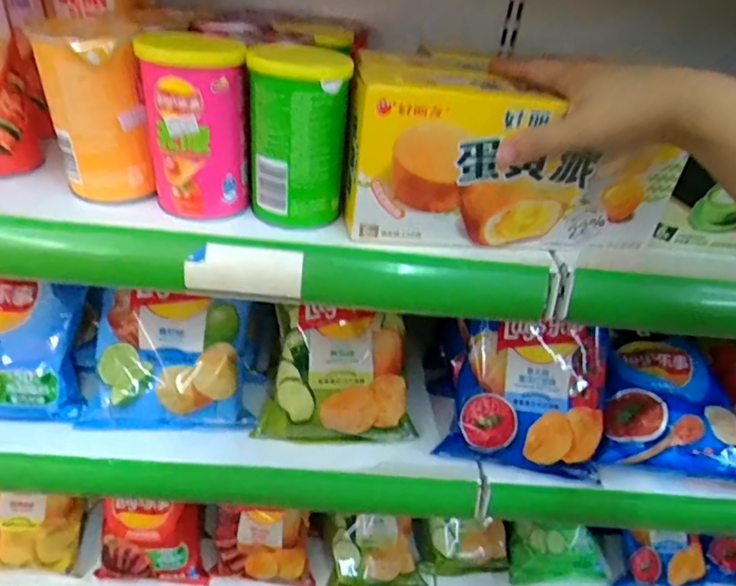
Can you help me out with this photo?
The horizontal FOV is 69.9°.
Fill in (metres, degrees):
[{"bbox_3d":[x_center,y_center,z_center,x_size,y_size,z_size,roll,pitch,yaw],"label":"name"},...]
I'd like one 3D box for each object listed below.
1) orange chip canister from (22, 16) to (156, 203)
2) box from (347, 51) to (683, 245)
[{"bbox_3d":[-0.186,-0.126,0.370,0.061,0.108,0.071,-6,37,-19],"label":"orange chip canister"},{"bbox_3d":[0.099,-0.109,0.396,0.221,0.107,0.105,4,35,-5],"label":"box"}]

